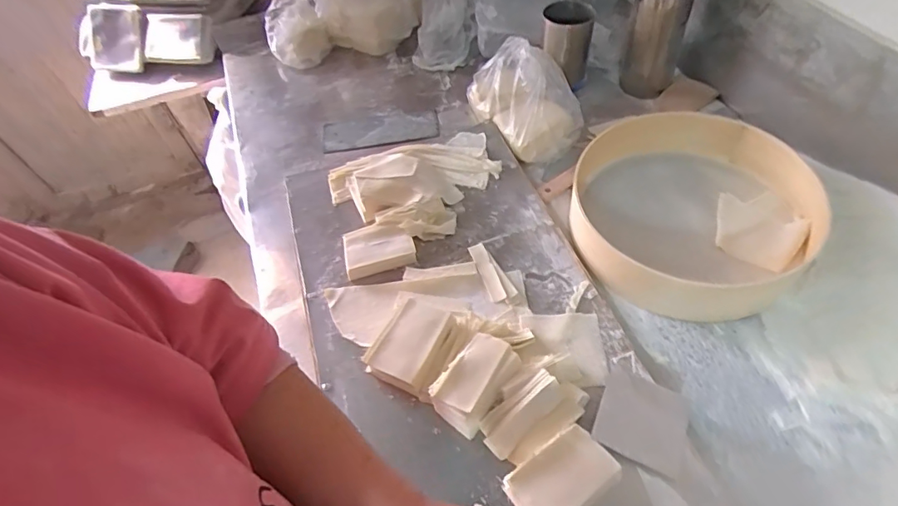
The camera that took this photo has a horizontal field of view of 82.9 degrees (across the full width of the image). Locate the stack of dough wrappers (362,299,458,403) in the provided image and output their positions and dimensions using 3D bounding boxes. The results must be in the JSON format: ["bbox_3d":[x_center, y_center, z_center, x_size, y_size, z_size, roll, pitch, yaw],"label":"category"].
[{"bbox_3d":[-0.039,0.102,0.563,0.086,0.046,0.098,21,58,20],"label":"stack of dough wrappers"}]

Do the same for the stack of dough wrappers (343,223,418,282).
[{"bbox_3d":[-0.093,-0.006,0.679,0.089,0.027,0.070,-16,53,-6],"label":"stack of dough wrappers"}]

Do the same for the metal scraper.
[{"bbox_3d":[-0.117,-0.208,0.864,0.192,0.011,0.075,-8,65,-1],"label":"metal scraper"}]

